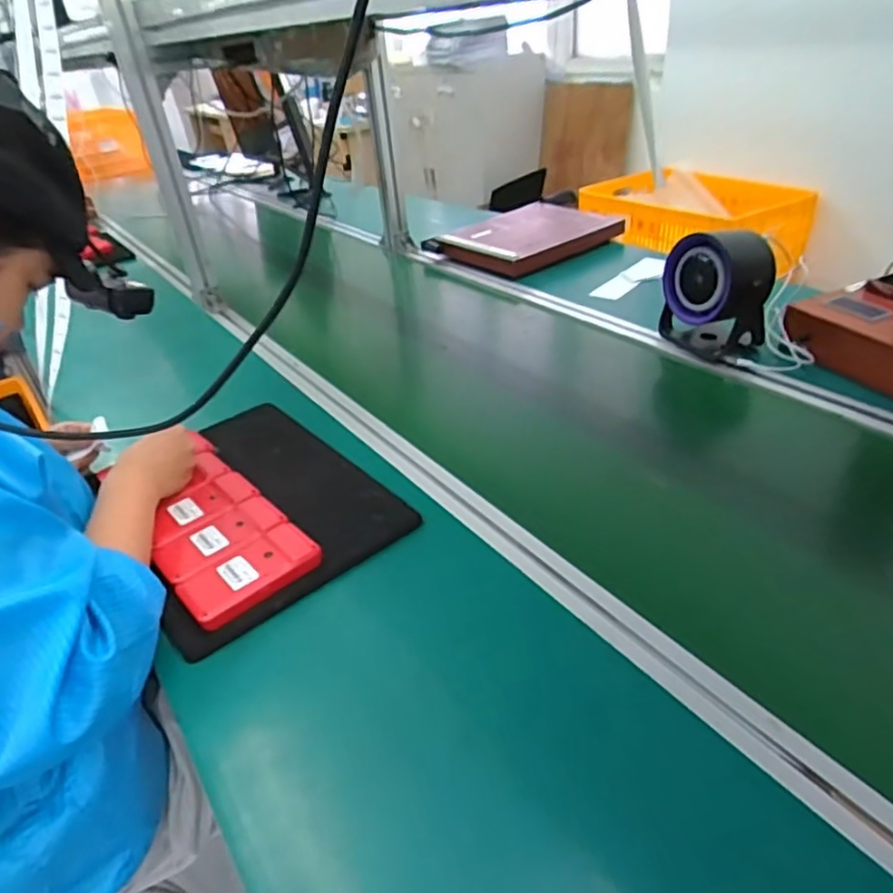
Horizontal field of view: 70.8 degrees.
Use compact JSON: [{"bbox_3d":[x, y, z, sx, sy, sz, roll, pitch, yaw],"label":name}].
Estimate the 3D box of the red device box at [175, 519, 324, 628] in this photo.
[{"bbox_3d":[-0.180,0.113,0.572,0.118,0.024,0.064,-26,40,-36],"label":"red device box"}]

